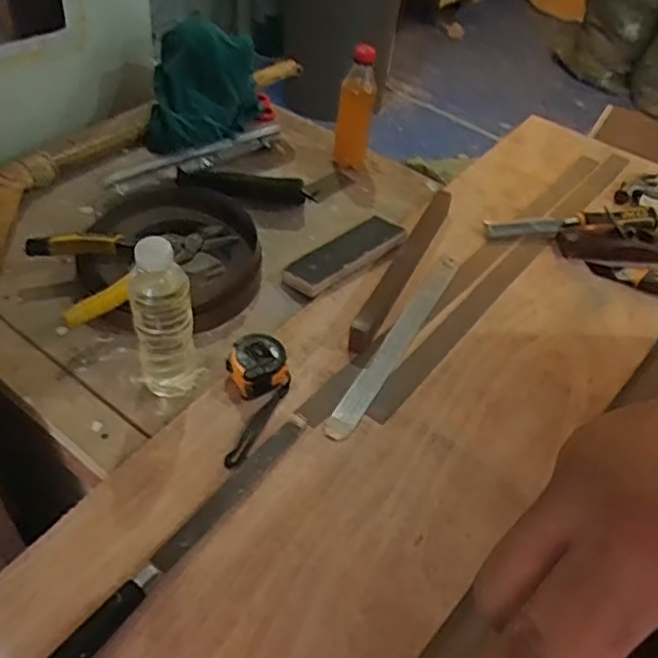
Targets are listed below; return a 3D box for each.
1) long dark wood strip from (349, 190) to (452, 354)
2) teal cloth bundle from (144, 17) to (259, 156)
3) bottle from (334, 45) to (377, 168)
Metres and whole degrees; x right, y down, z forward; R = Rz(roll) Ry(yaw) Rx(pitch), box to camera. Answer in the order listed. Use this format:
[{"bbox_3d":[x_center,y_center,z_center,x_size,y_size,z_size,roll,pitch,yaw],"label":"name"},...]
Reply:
[{"bbox_3d":[0.098,-0.089,0.834,0.028,0.017,0.324,22,48,15],"label":"long dark wood strip"},{"bbox_3d":[-0.195,-0.363,0.979,0.161,0.137,0.146,1,46,-4],"label":"teal cloth bundle"},{"bbox_3d":[0.040,-0.333,0.974,0.054,0.175,0.047,6,46,0],"label":"bottle"}]

